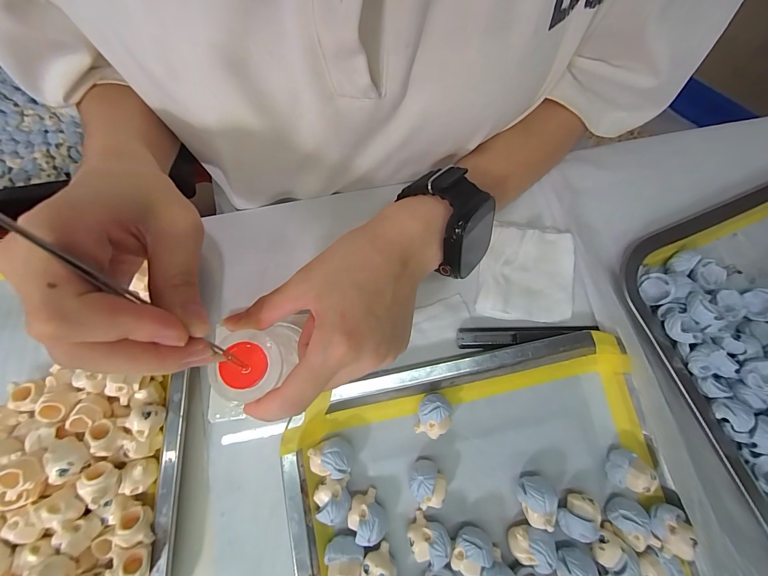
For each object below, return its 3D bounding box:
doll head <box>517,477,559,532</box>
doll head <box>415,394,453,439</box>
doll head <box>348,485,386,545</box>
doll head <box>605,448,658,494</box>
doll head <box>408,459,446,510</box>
[{"bbox_3d":[0.098,0.138,0.220,0.020,0.027,0.027,30,78,5],"label":"doll head"},{"bbox_3d":[0.035,0.088,0.232,0.021,0.022,0.028,12,77,0],"label":"doll head"},{"bbox_3d":[-0.011,0.148,0.217,0.024,0.022,0.024,0,77,-2],"label":"doll head"},{"bbox_3d":[0.166,0.124,0.229,0.023,0.020,0.024,12,77,1],"label":"doll head"},{"bbox_3d":[0.028,0.129,0.221,0.022,0.025,0.027,-30,80,-8],"label":"doll head"}]

